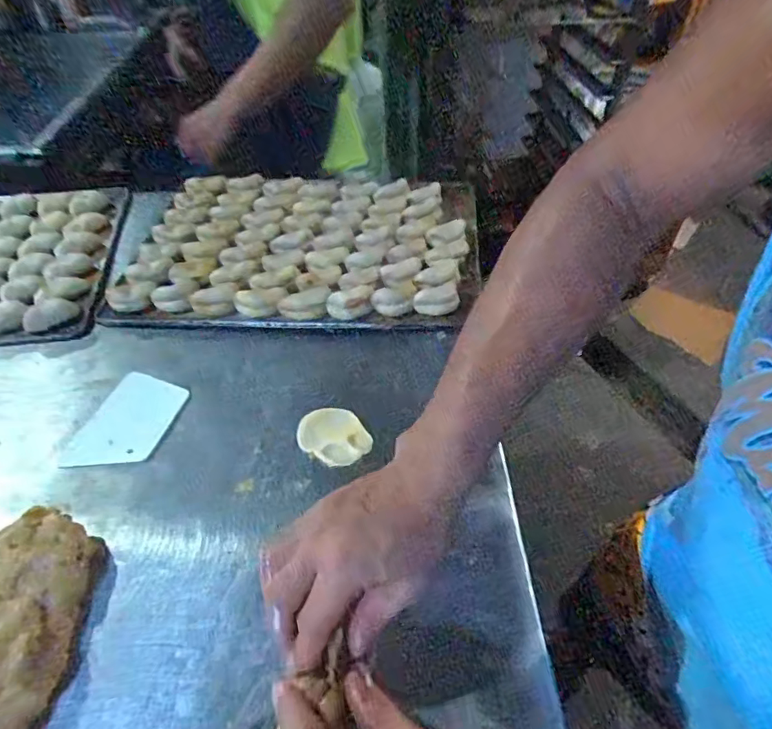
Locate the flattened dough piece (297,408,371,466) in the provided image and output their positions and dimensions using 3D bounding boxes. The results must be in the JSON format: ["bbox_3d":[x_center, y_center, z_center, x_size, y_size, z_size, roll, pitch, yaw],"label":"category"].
[{"bbox_3d":[-0.049,0.066,0.465,0.058,0.010,0.068,-26,52,-20],"label":"flattened dough piece"}]

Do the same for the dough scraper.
[{"bbox_3d":[-0.249,0.054,0.488,0.081,0.005,0.113,10,44,8],"label":"dough scraper"}]

